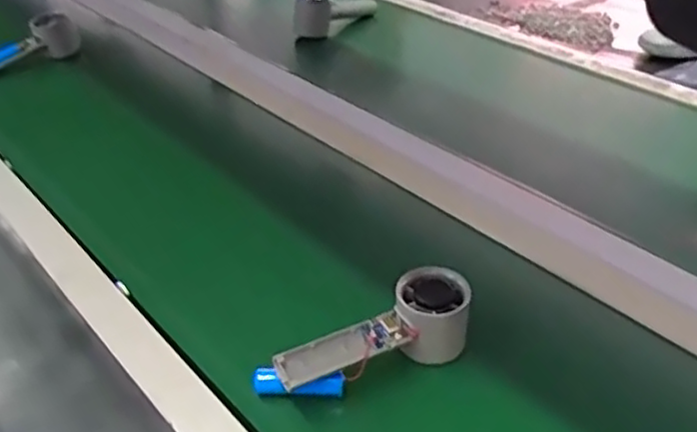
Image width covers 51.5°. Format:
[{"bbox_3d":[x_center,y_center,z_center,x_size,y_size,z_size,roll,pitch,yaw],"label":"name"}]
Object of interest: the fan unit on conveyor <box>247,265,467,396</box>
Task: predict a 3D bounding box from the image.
[{"bbox_3d":[0.016,0.101,0.563,0.174,0.049,0.053,-24,40,-8],"label":"fan unit on conveyor"}]

